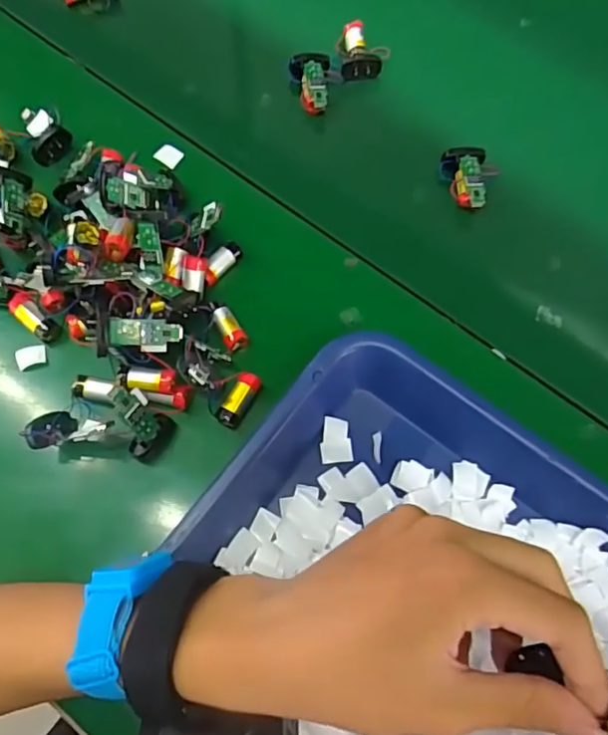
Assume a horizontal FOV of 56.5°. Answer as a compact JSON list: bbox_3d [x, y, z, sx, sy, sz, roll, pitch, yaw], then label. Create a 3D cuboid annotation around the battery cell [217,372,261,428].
[{"bbox_3d":[-0.042,0.023,0.377,0.016,0.019,0.038,24,74,7],"label":"battery cell"}]

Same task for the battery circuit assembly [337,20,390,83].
[{"bbox_3d":[0.049,-0.264,0.469,0.039,0.015,0.046,-7,73,-3],"label":"battery circuit assembly"}]

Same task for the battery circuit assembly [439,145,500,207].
[{"bbox_3d":[0.129,-0.144,0.433,0.034,0.019,0.052,-14,74,-5],"label":"battery circuit assembly"}]

